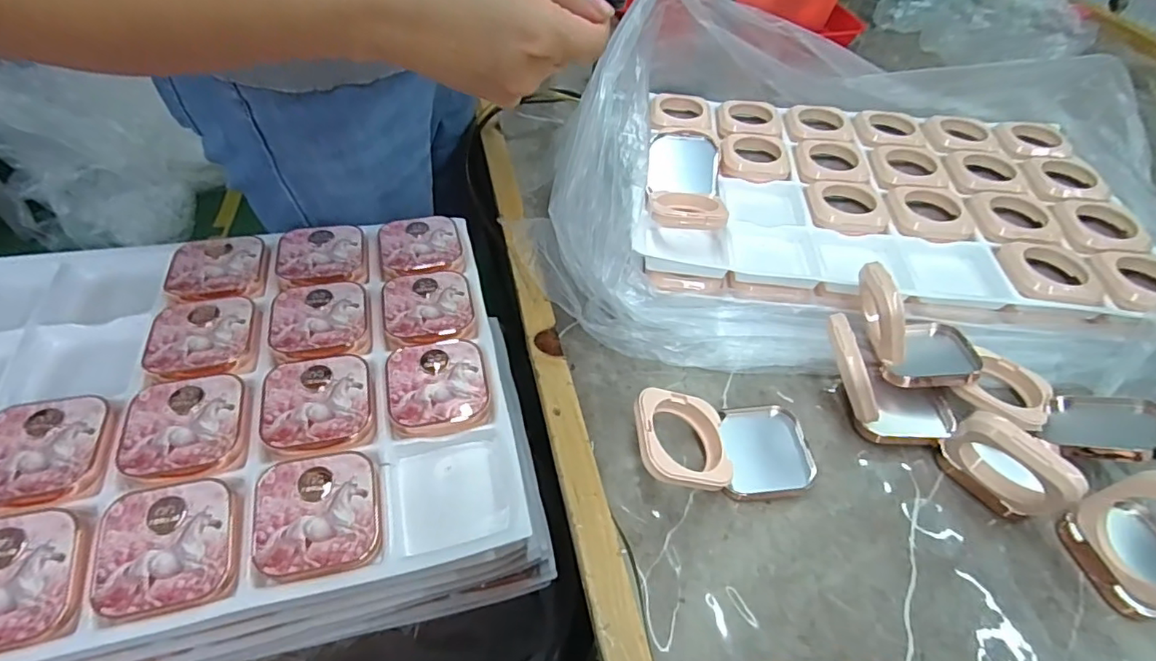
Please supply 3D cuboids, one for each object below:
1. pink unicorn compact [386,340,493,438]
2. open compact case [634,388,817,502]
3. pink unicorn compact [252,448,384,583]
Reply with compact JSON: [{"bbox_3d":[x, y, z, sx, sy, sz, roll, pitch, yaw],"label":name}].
[{"bbox_3d":[-0.112,0.043,0.447,0.078,0.019,0.076,-9,51,-11],"label":"pink unicorn compact"},{"bbox_3d":[0.115,0.086,0.437,0.141,0.055,0.074,-3,50,-5],"label":"open compact case"},{"bbox_3d":[-0.175,0.124,0.376,0.076,0.023,0.075,-9,51,-10],"label":"pink unicorn compact"}]

